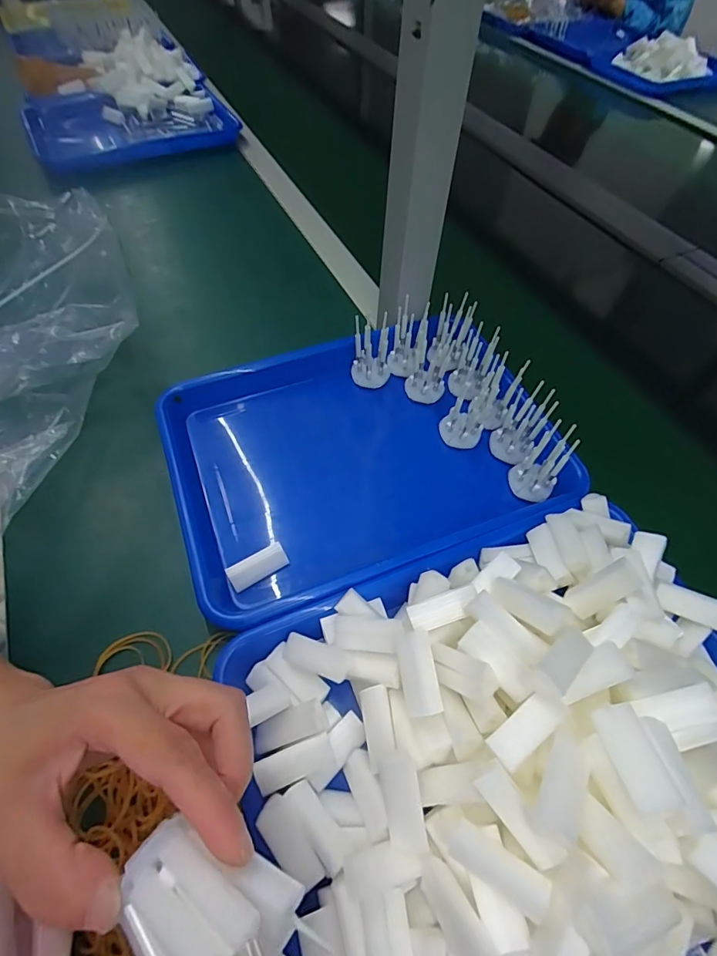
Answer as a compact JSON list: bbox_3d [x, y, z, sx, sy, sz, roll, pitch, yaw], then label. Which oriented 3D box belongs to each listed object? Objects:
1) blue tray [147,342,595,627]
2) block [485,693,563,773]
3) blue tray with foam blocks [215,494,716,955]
[{"bbox_3d":[-0.001,-0.021,0.419,0.318,0.050,0.249,-17,58,-14],"label":"blue tray"},{"bbox_3d":[0.087,0.130,0.237,0.039,0.007,0.018,-31,63,-22],"label":"block"},{"bbox_3d":[0.096,0.136,0.253,0.303,0.078,0.239,-20,59,-16],"label":"blue tray with foam blocks"}]

